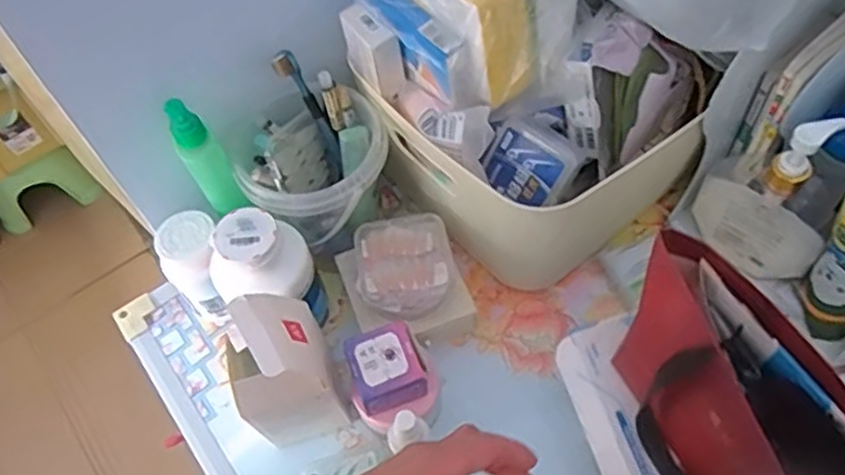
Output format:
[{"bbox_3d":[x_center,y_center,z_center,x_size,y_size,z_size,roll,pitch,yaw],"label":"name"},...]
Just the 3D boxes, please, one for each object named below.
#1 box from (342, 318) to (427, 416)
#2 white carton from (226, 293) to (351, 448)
[{"bbox_3d":[-0.025,0.091,0.493,0.048,0.028,0.051,-21,61,-8],"label":"box"},{"bbox_3d":[-0.097,0.092,0.499,0.066,0.144,0.073,-17,60,-6],"label":"white carton"}]

